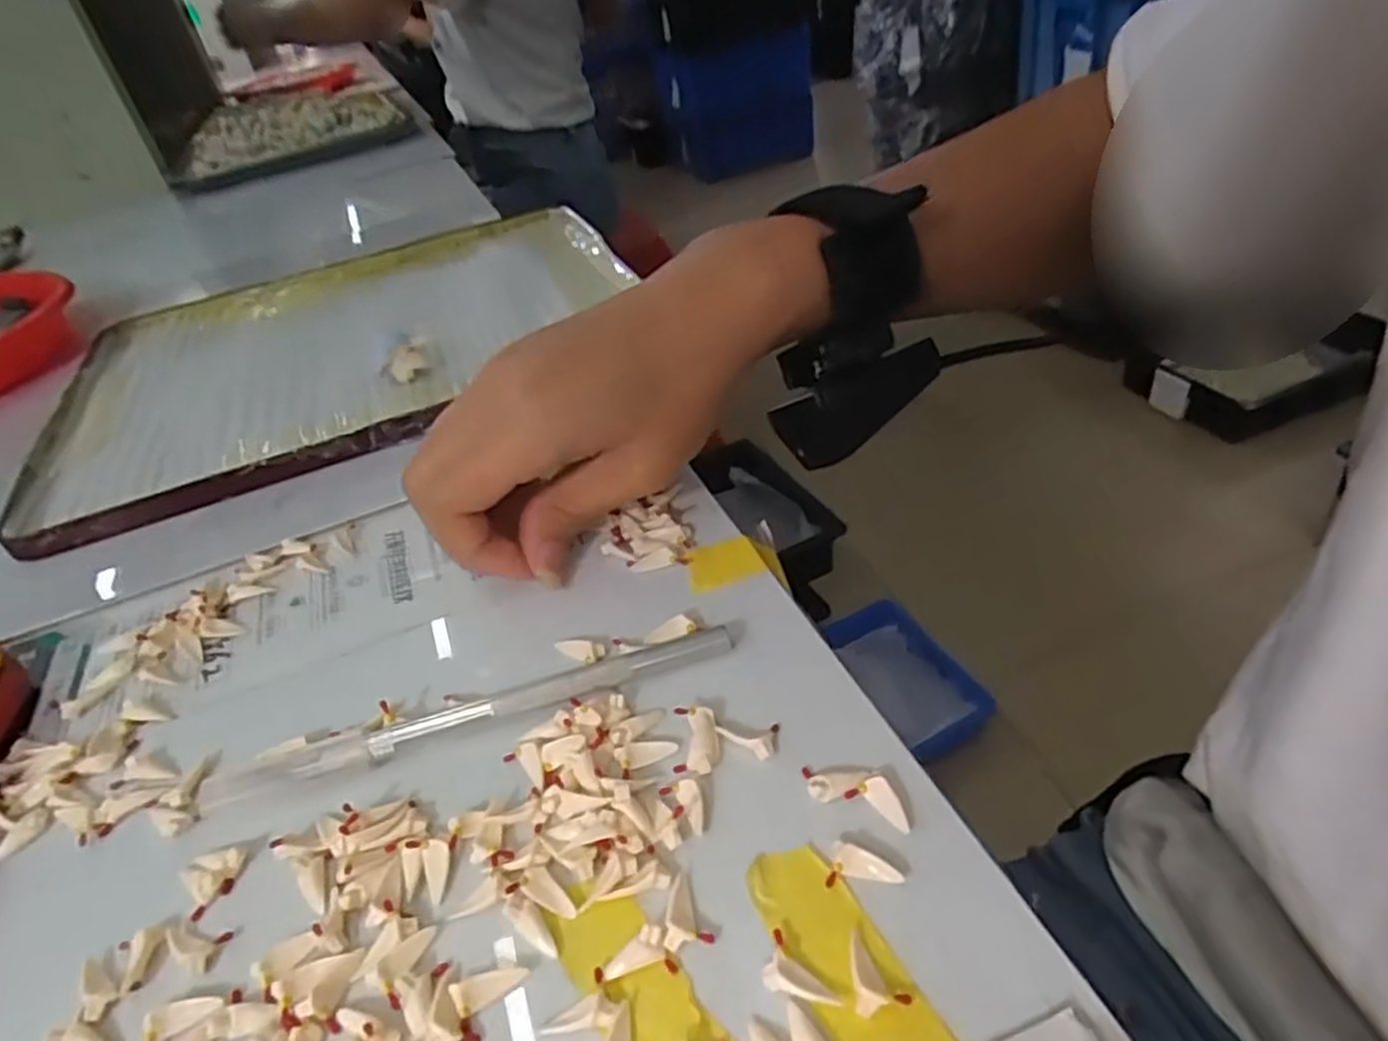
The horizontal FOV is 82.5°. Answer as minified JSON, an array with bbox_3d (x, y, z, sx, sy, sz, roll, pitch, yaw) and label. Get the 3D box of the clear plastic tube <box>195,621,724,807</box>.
[{"bbox_3d":[-0.062,0.053,0.222,0.148,0.007,0.012,-17,38,-7],"label":"clear plastic tube"}]

